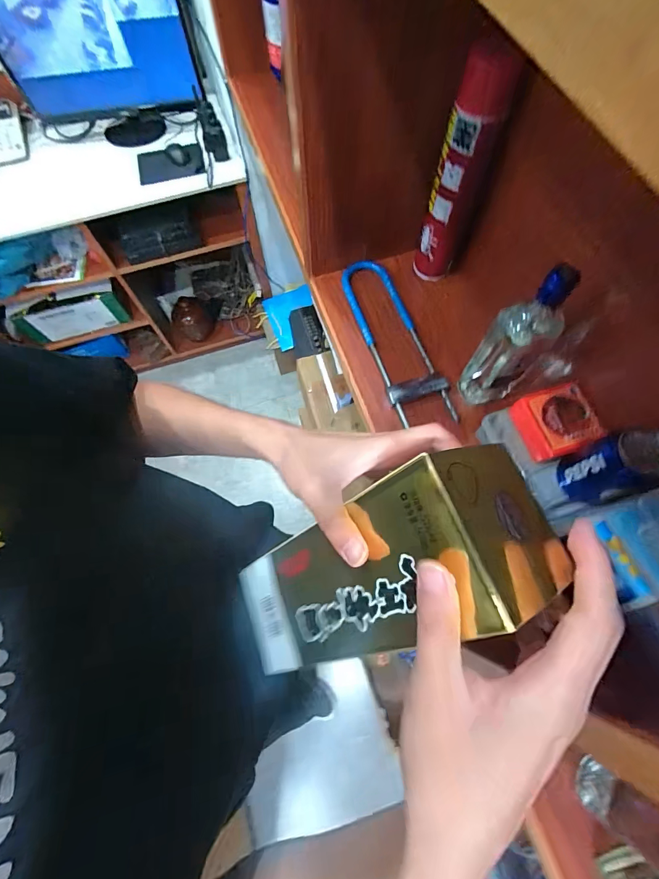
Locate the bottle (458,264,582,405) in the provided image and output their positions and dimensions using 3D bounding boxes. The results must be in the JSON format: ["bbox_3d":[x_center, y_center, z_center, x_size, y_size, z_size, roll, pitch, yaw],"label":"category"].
[{"bbox_3d":[0.231,-0.115,0.483,0.066,0.253,0.069,37,74,13],"label":"bottle"}]

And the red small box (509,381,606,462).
[{"bbox_3d":[0.291,-0.022,0.475,0.093,0.029,0.085,-15,70,-5],"label":"red small box"}]

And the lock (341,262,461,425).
[{"bbox_3d":[0.103,-0.184,0.629,0.097,0.024,0.300,-15,70,-5],"label":"lock"}]

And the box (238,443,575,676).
[{"bbox_3d":[0.029,0.100,0.265,0.070,0.235,0.097,-6,63,-44],"label":"box"}]

